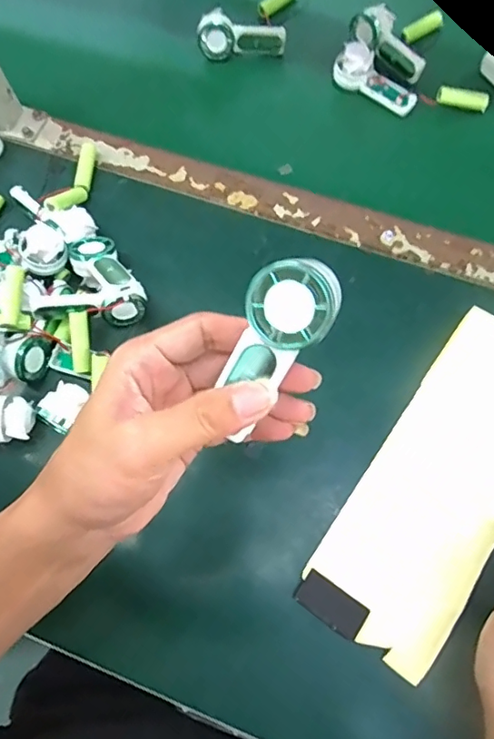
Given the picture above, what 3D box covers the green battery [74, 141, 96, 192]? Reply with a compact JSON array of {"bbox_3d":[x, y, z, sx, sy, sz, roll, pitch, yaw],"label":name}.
[{"bbox_3d":[-0.159,-0.200,0.524,0.013,0.013,0.060,2,70,2],"label":"green battery"}]

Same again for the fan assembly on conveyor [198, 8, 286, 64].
[{"bbox_3d":[-0.005,-0.359,0.572,0.090,0.023,0.044,1,108,5],"label":"fan assembly on conveyor"}]

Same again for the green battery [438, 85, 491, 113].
[{"bbox_3d":[0.219,-0.274,0.539,0.052,0.014,0.016,7,70,3],"label":"green battery"}]

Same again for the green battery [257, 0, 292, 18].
[{"bbox_3d":[0.037,-0.420,0.602,0.051,0.015,0.018,-38,74,-12],"label":"green battery"}]

